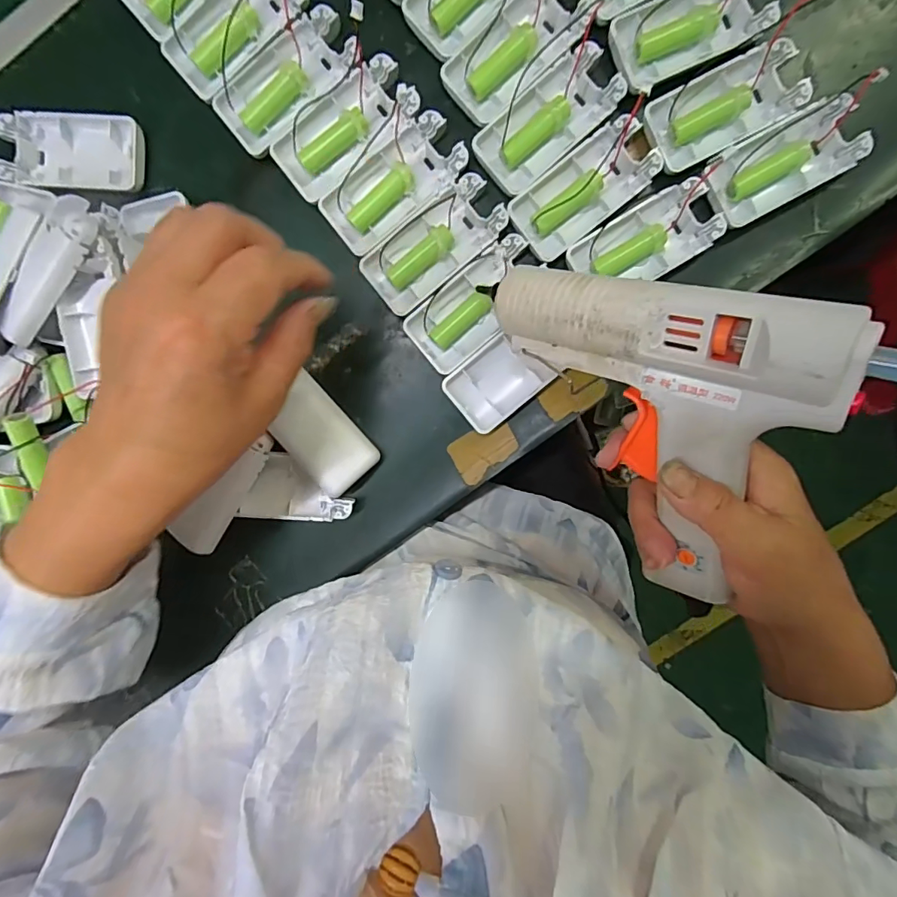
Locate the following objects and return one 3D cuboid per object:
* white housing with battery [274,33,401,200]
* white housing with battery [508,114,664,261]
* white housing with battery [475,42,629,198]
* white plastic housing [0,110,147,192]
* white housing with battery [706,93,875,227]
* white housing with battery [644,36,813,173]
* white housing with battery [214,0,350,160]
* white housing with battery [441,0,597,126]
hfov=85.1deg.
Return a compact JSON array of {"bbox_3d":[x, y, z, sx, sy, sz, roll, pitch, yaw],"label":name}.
[{"bbox_3d":[-0.071,-0.207,0.309,0.045,0.014,0.093,41,95,-3],"label":"white housing with battery"},{"bbox_3d":[0.085,-0.162,0.309,0.092,0.017,0.043,-37,94,4],"label":"white housing with battery"},{"bbox_3d":[0.061,-0.205,0.305,0.092,0.015,0.044,-39,94,4],"label":"white housing with battery"},{"bbox_3d":[-0.248,-0.195,0.320,0.092,0.010,0.045,6,91,1],"label":"white plastic housing"},{"bbox_3d":[0.207,-0.175,0.300,0.089,0.018,0.042,-28,94,3],"label":"white housing with battery"},{"bbox_3d":[0.168,-0.207,0.297,0.087,0.017,0.043,-25,95,3],"label":"white housing with battery"},{"bbox_3d":[-0.104,-0.237,0.311,0.049,0.017,0.095,42,95,-3],"label":"white housing with battery"},{"bbox_3d":[0.042,-0.245,0.301,0.093,0.018,0.043,-40,94,4],"label":"white housing with battery"}]

